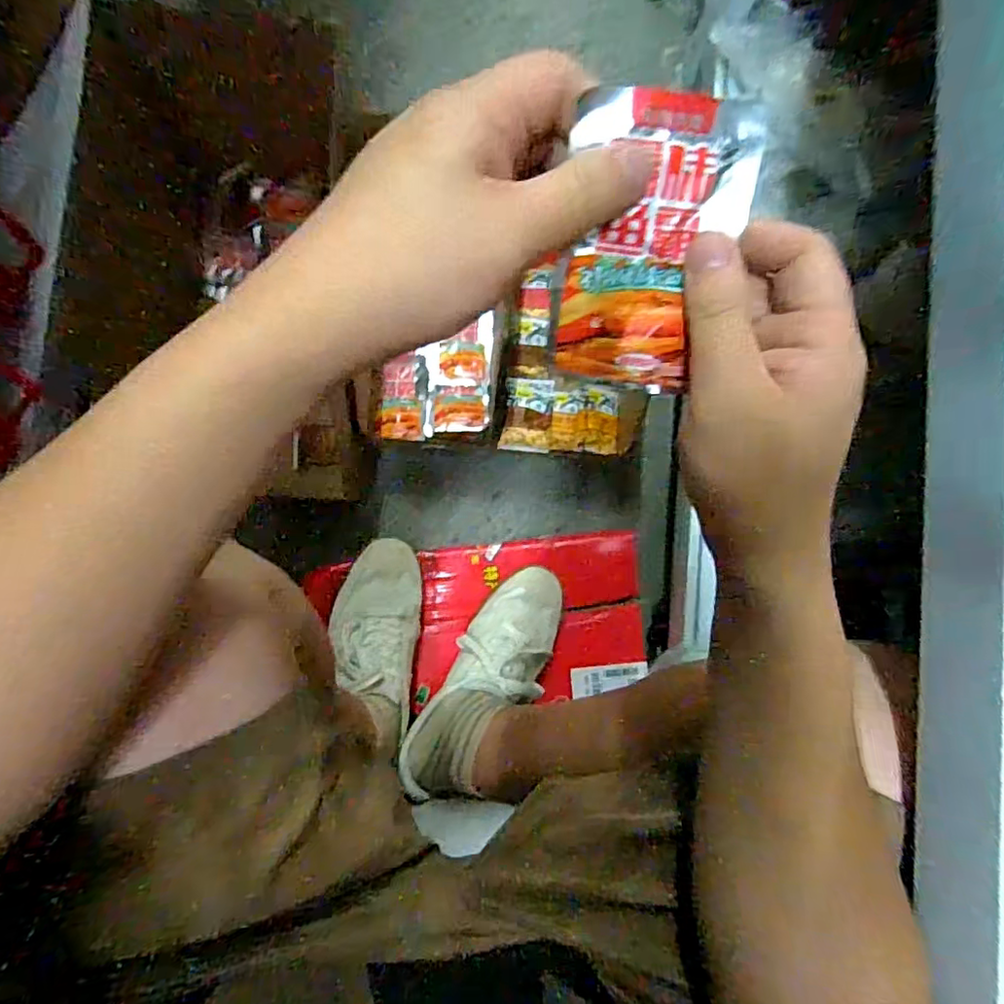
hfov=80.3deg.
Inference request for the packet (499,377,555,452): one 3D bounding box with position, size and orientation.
[{"bbox_3d":[0.030,-0.096,0.660,0.055,0.024,0.083,8,86,-4],"label":"packet"}]

